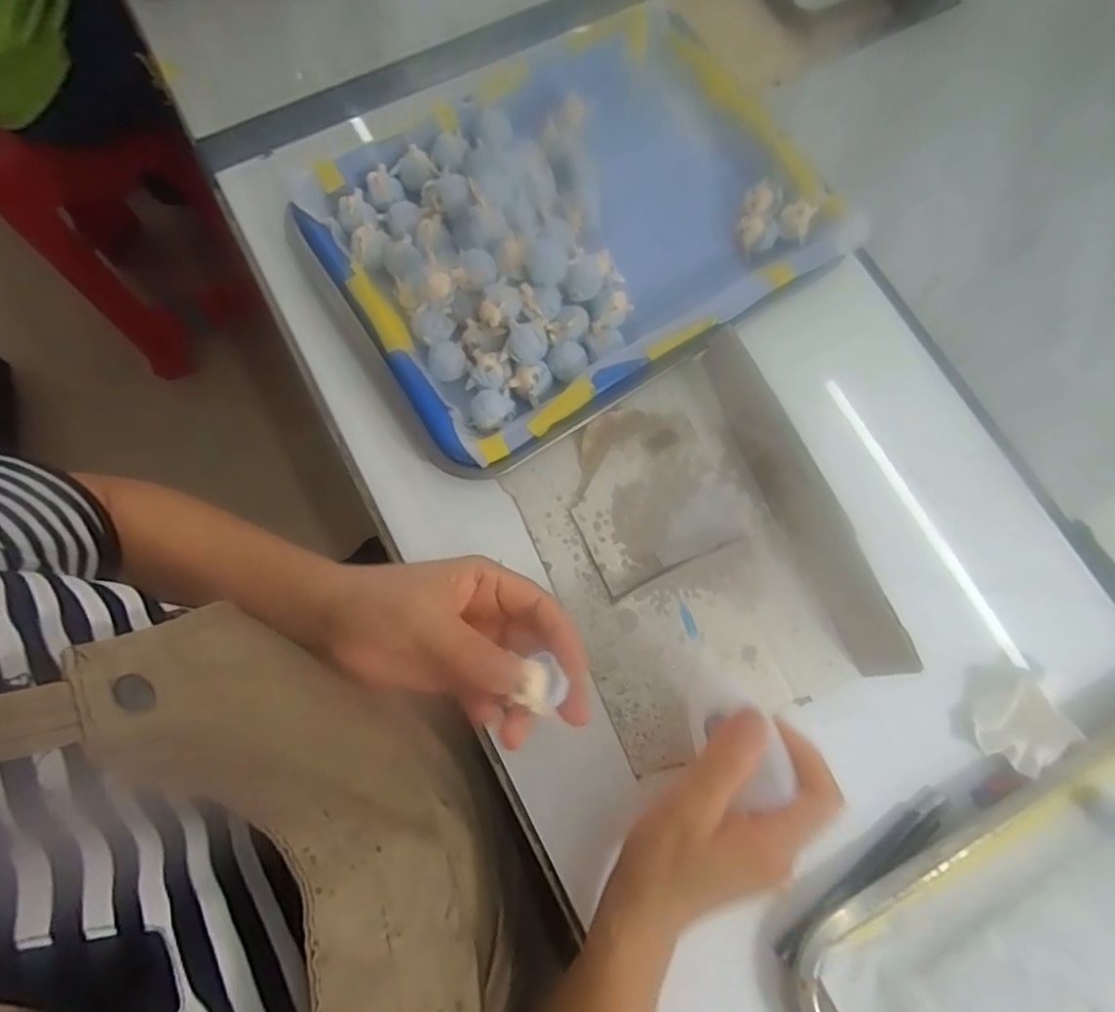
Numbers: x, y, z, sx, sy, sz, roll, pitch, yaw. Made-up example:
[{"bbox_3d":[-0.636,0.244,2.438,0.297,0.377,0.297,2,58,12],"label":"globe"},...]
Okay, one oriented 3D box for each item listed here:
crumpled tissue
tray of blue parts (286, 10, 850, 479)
[{"bbox_3d":[0.280,0.134,0.347,0.050,0.020,0.043,-23,80,-4],"label":"crumpled tissue"},{"bbox_3d":[0.012,-0.208,0.404,0.348,0.035,0.266,-34,81,-6],"label":"tray of blue parts"}]

